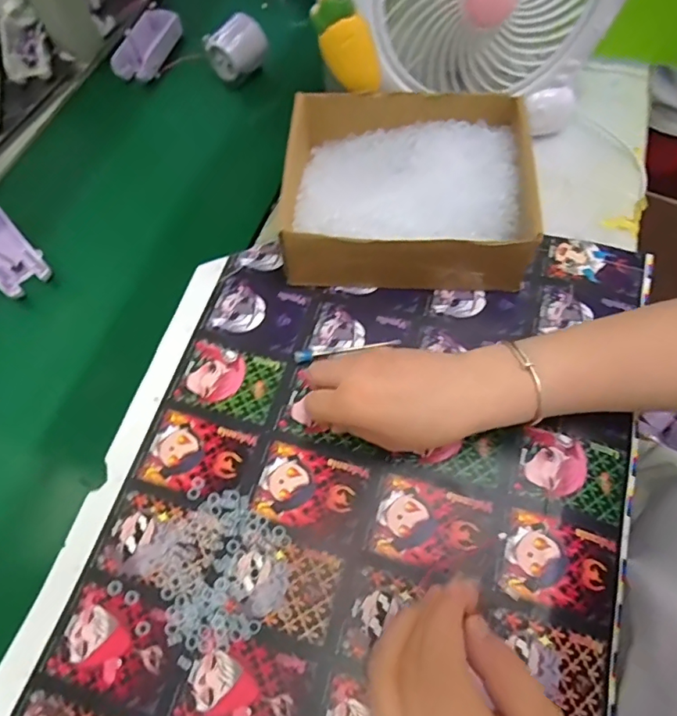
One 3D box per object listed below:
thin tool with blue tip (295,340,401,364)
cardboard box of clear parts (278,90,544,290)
[{"bbox_3d":[0.007,-0.008,0.427,0.089,0.010,0.012,-9,64,-2],"label":"thin tool with blue tip"},{"bbox_3d":[0.058,-0.149,0.454,0.208,0.074,0.166,0,64,2],"label":"cardboard box of clear parts"}]

